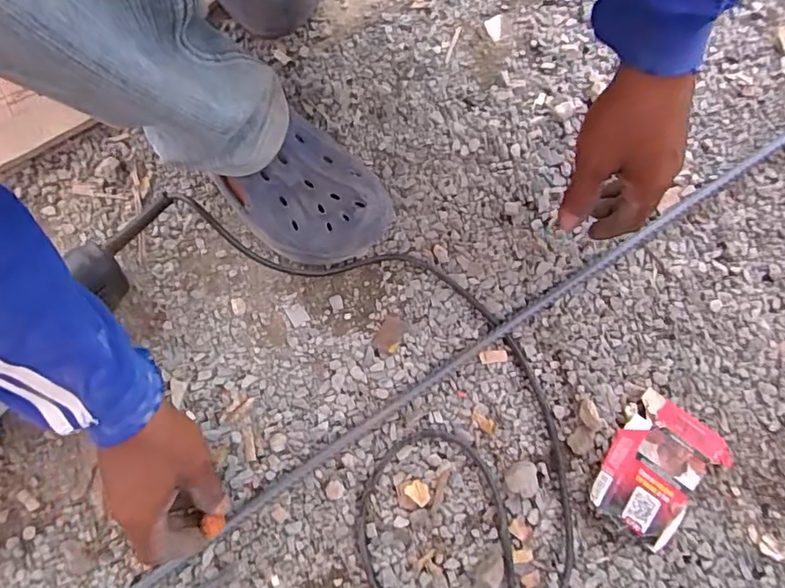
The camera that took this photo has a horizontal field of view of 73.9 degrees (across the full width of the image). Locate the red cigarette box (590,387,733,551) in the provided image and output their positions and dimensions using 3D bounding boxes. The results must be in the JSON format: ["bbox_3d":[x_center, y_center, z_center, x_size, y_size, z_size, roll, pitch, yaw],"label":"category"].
[{"bbox_3d":[0.221,0.147,0.438,0.082,0.016,0.113,39,80,10],"label":"red cigarette box"}]

